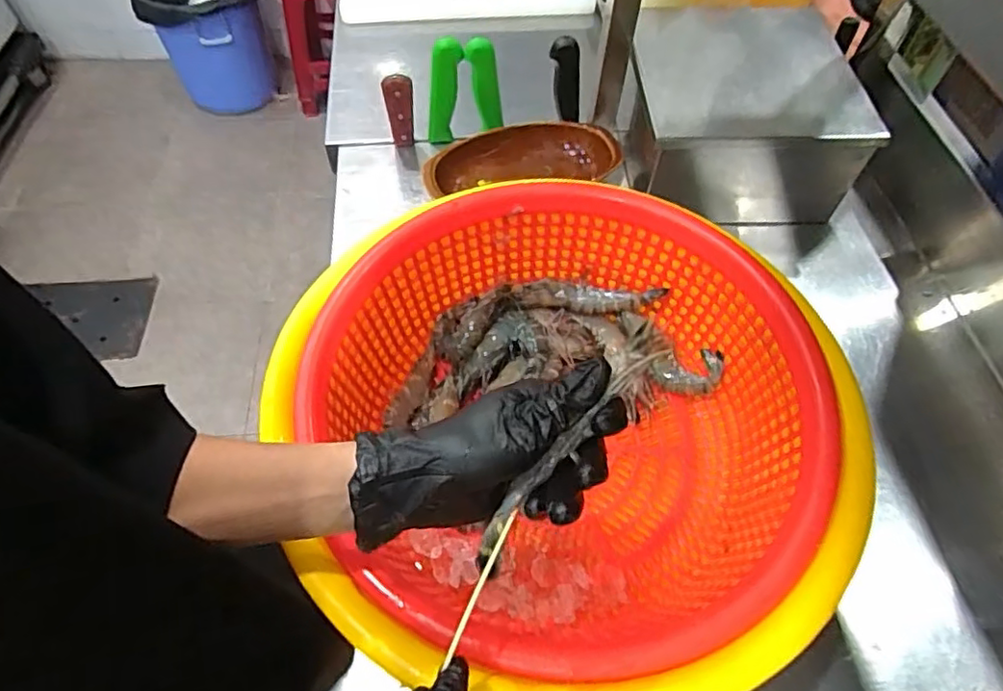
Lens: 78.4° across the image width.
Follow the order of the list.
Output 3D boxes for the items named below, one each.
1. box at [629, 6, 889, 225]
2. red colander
[{"bbox_3d":[0.270,-0.275,0.721,0.234,0.122,0.246,3,57,1],"label":"box"},{"bbox_3d":[0.048,0.057,0.494,0.356,0.139,0.373,1,57,-1],"label":"red colander"}]

